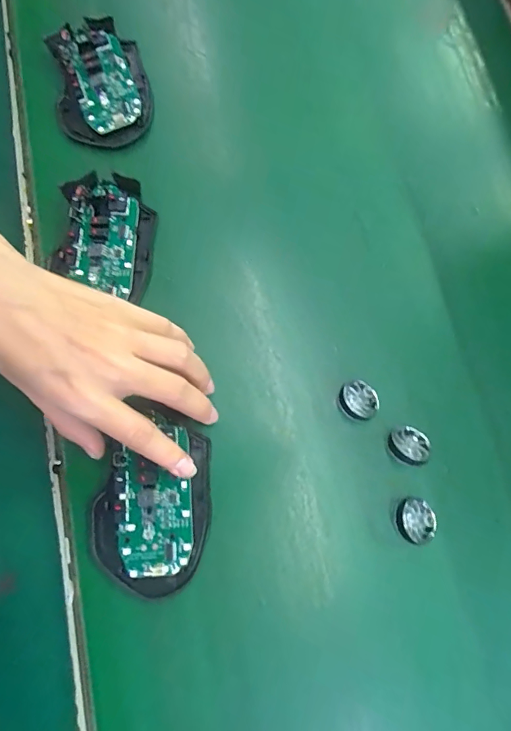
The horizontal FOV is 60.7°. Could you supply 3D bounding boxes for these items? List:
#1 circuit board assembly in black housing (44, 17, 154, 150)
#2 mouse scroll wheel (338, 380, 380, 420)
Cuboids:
[{"bbox_3d":[-0.126,-0.229,0.354,0.074,0.015,0.119,-11,78,-1],"label":"circuit board assembly in black housing"},{"bbox_3d":[0.065,0.022,0.276,0.025,0.006,0.025,3,67,-7],"label":"mouse scroll wheel"}]

